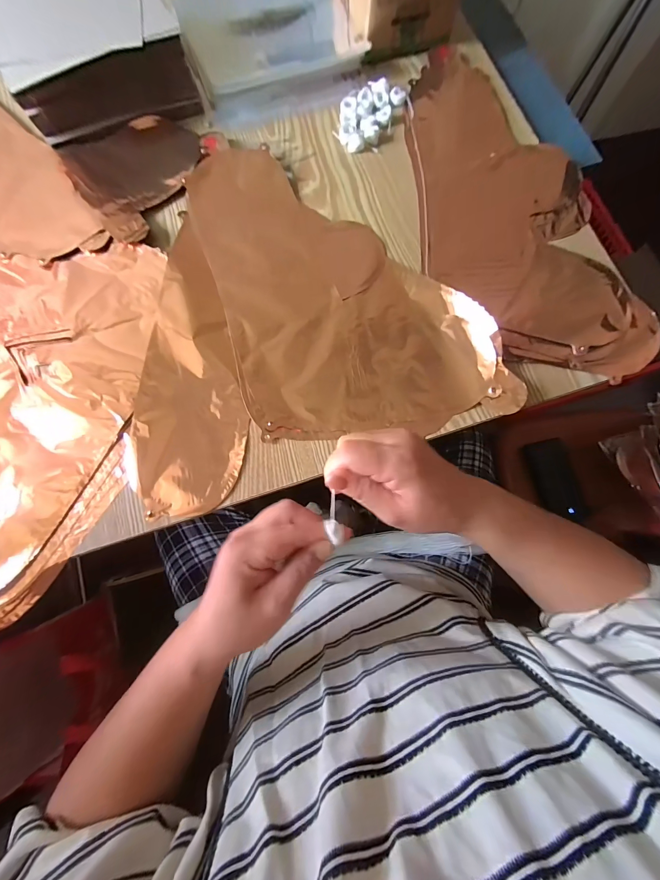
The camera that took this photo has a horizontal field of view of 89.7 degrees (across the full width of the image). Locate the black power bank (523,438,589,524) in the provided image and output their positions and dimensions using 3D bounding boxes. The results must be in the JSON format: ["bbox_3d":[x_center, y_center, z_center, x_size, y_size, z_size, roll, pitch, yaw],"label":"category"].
[{"bbox_3d":[0.435,0.078,0.639,0.064,0.025,0.157,-12,78,-3],"label":"black power bank"}]

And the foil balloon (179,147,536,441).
[{"bbox_3d":[0.005,-0.181,0.371,0.259,0.023,0.384,-18,77,-3],"label":"foil balloon"}]

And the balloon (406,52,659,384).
[{"bbox_3d":[0.219,-0.286,0.405,0.220,0.014,0.444,-6,78,-2],"label":"balloon"}]

